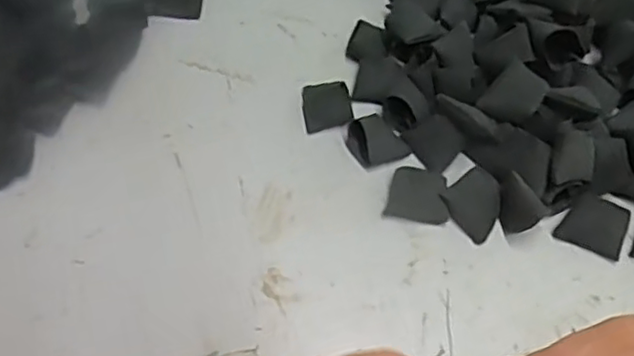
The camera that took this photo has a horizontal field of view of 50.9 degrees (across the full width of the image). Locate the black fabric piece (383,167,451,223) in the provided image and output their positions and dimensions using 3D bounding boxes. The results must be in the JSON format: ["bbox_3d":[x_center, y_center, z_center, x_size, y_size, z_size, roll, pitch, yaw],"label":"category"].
[{"bbox_3d":[0.070,0.012,0.461,0.042,0.008,0.036,10,84,11],"label":"black fabric piece"}]

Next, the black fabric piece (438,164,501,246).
[{"bbox_3d":[0.107,0.018,0.443,0.034,0.022,0.039,-23,60,-16],"label":"black fabric piece"}]

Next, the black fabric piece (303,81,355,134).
[{"bbox_3d":[0.008,-0.055,0.507,0.037,0.008,0.039,-12,69,1],"label":"black fabric piece"}]

